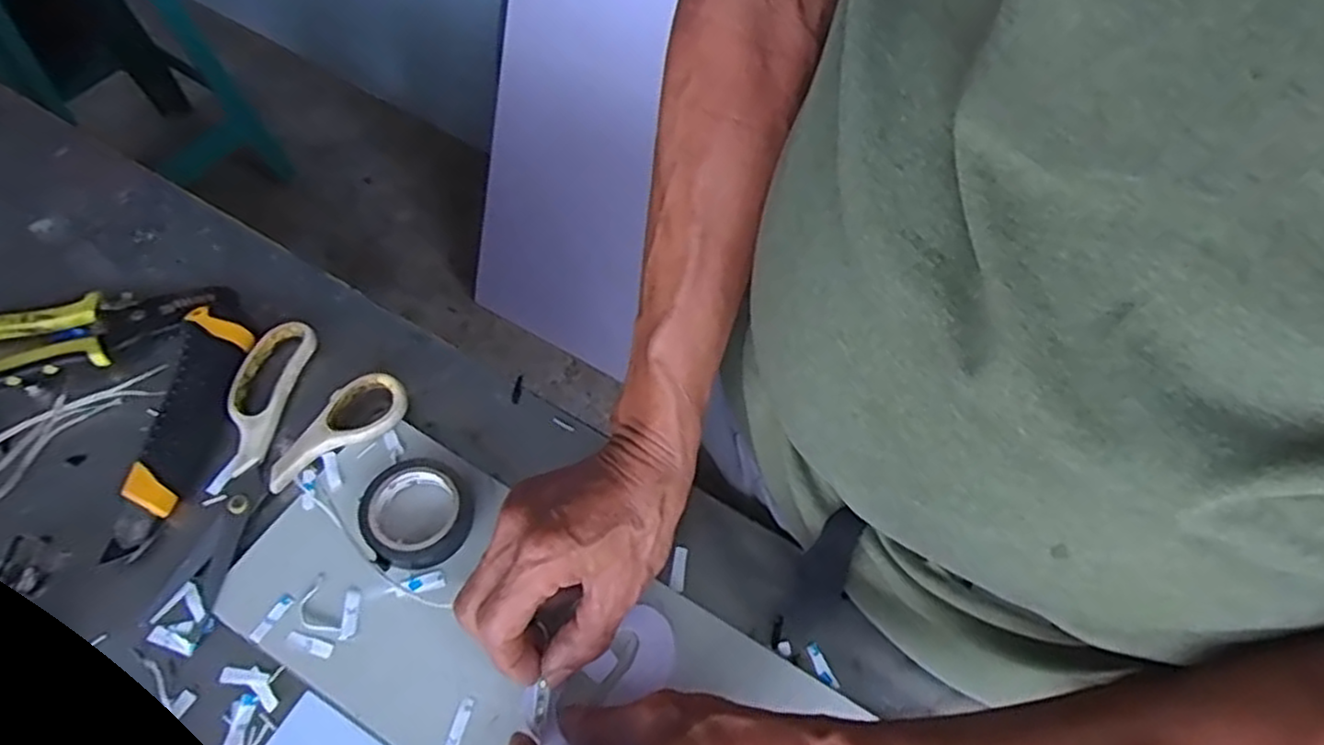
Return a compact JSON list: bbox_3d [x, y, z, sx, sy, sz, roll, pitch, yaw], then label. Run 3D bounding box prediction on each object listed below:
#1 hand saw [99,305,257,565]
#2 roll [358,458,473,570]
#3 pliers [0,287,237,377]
[{"bbox_3d":[-0.282,0.033,0.435,0.037,0.018,0.153,3,58,-4],"label":"hand saw"},{"bbox_3d":[-0.138,0.078,0.414,0.057,0.021,0.057,3,58,-4],"label":"roll"},{"bbox_3d":[-0.367,-0.023,0.459,0.167,0.021,0.059,-13,61,-13],"label":"pliers"}]

